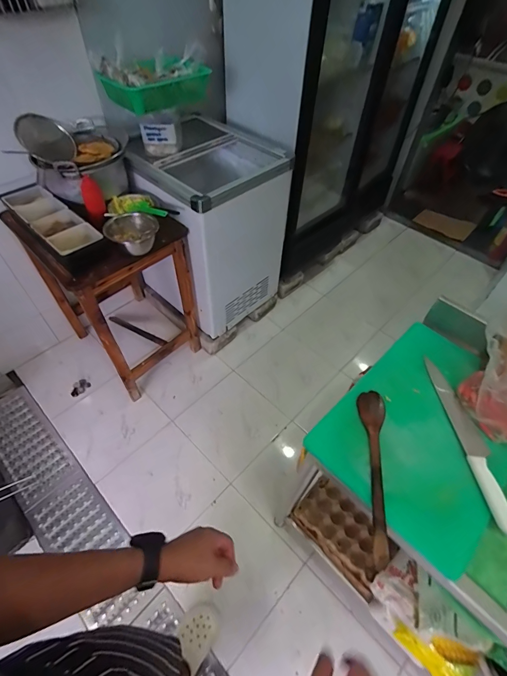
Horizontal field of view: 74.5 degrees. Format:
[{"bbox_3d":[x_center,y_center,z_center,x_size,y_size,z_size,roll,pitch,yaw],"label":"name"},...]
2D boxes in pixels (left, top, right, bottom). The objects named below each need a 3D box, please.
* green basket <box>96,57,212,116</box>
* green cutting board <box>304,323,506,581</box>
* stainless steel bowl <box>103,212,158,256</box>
[{"bbox_3d":[-0.338,-0.895,1.179,0.241,0.126,0.308,32,57,25],"label":"green basket"},{"bbox_3d":[0.362,0.185,0.694,0.438,0.028,0.322,-38,64,-24],"label":"green cutting board"},{"bbox_3d":[-0.404,-0.352,1.128,0.170,0.083,0.141,-25,54,-20],"label":"stainless steel bowl"}]

